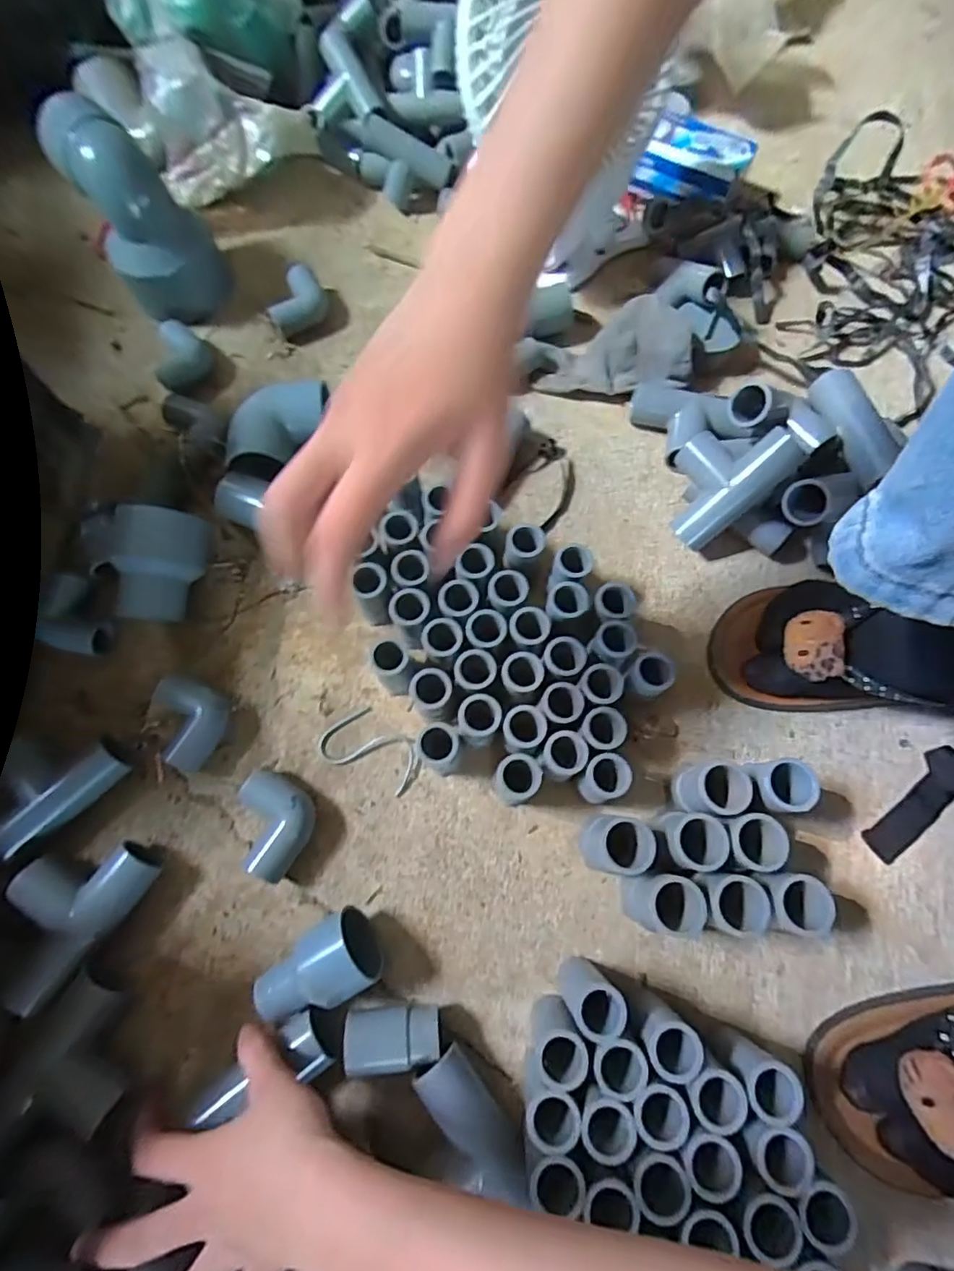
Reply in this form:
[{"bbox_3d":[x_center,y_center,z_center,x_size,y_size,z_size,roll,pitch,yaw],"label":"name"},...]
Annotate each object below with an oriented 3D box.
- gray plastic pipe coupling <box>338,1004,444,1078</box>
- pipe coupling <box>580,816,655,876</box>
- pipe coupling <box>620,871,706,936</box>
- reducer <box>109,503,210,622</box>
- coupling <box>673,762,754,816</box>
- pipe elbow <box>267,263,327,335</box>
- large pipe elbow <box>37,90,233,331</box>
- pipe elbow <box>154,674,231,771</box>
[{"bbox_3d":[-0.052,0.248,0.349,0.058,0.027,0.030,-4,71,-1],"label":"gray plastic pipe coupling"},{"bbox_3d":[0.087,0.135,0.366,0.033,0.059,0.034,-5,71,-1],"label":"pipe coupling"},{"bbox_3d":[0.116,0.167,0.354,0.037,0.060,0.033,5,71,2],"label":"pipe coupling"},{"bbox_3d":[-0.237,-0.048,0.427,0.059,0.066,0.074,3,71,2],"label":"reducer"},{"bbox_3d":[0.155,0.105,0.378,0.037,0.056,0.031,6,71,2],"label":"coupling"},{"bbox_3d":[-0.173,-0.319,0.538,0.055,0.028,0.057,0,71,0],"label":"pipe elbow"},{"bbox_3d":[-0.305,-0.379,0.509,0.096,0.140,0.125,-40,75,-12],"label":"large pipe elbow"},{"bbox_3d":[-0.209,0.062,0.405,0.056,0.034,0.058,21,73,7],"label":"pipe elbow"}]

